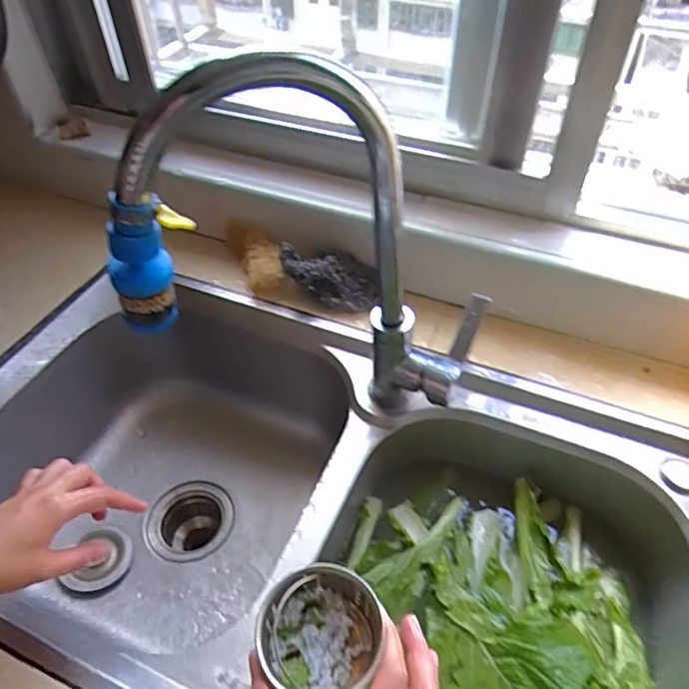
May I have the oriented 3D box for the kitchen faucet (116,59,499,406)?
[{"bbox_3d":[-0.014,-0.050,0.477,0.317,0.359,0.073,-10,48,-8],"label":"kitchen faucet"}]

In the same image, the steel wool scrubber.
[{"bbox_3d":[-0.015,-0.082,0.704,0.133,0.061,0.064,15,50,15],"label":"steel wool scrubber"}]

